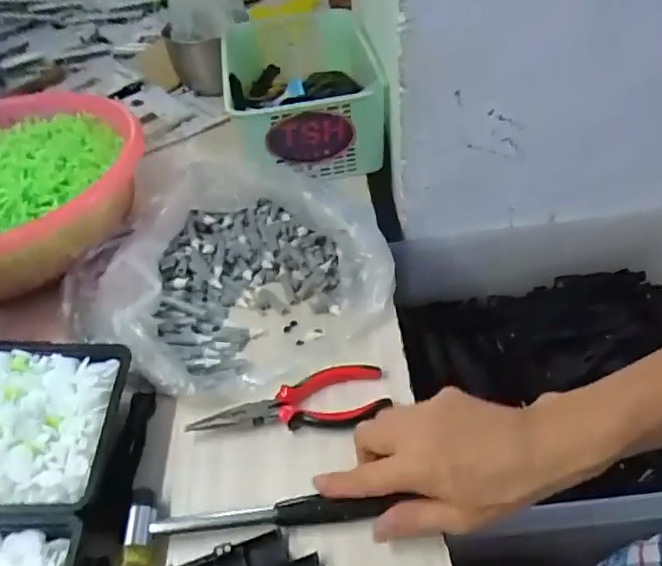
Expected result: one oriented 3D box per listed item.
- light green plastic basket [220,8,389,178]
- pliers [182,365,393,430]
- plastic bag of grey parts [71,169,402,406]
[{"bbox_3d":[-0.039,-0.265,0.782,0.192,0.110,0.295,-7,42,0],"label":"light green plastic basket"},{"bbox_3d":[-0.034,0.096,0.481,0.156,0.012,0.055,-9,42,-2],"label":"pliers"},{"bbox_3d":[-0.108,-0.012,0.571,0.289,0.063,0.239,22,49,29],"label":"plastic bag of grey parts"}]

